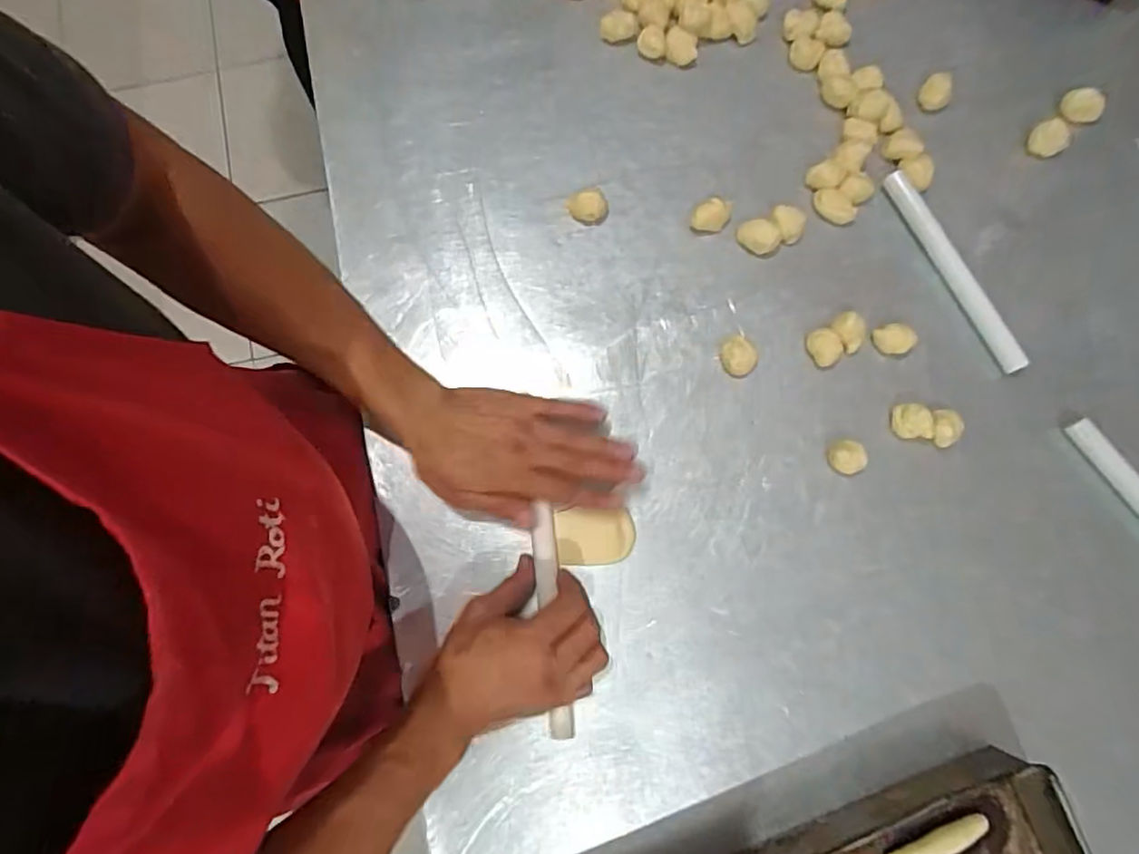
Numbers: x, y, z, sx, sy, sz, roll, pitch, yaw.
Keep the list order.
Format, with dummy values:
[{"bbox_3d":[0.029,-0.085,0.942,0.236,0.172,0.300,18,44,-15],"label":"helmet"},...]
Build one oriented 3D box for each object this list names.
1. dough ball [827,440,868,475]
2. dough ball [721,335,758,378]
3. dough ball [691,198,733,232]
[{"bbox_3d":[0.241,0.027,0.534,0.028,0.021,0.029,0,80,1],"label":"dough ball"},{"bbox_3d":[0.152,-0.063,0.552,0.034,0.017,0.034,0,80,1],"label":"dough ball"},{"bbox_3d":[0.133,-0.198,0.578,0.036,0.017,0.026,-3,79,1],"label":"dough ball"}]

